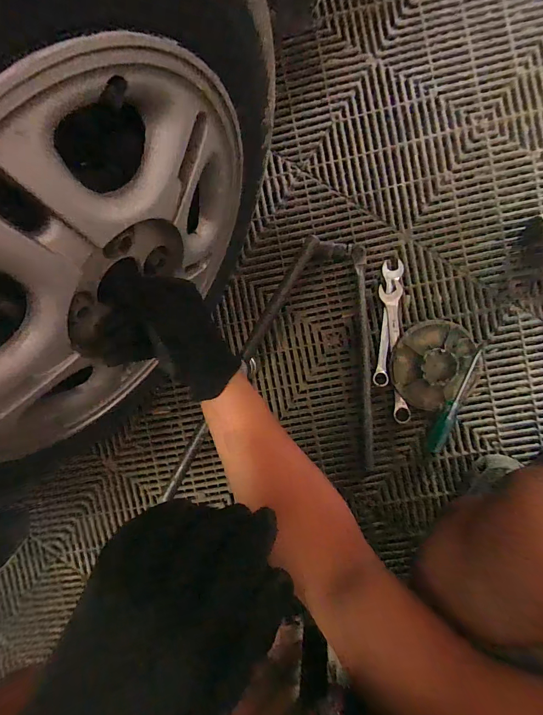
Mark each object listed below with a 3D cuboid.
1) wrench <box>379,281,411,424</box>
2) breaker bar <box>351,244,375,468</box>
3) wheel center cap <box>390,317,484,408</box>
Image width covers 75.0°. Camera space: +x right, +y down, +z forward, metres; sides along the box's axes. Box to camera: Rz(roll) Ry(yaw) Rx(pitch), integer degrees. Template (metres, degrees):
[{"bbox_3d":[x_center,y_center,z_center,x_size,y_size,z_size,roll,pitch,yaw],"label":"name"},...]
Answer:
[{"bbox_3d":[0.201,-0.007,0.572,0.036,0.008,0.227,-4,92,9],"label":"wrench"},{"bbox_3d":[0.151,0.005,0.566,0.020,0.025,0.353,-4,92,9],"label":"breaker bar"},{"bbox_3d":[0.259,0.011,0.560,0.135,0.023,0.132,0,92,9],"label":"wheel center cap"}]

